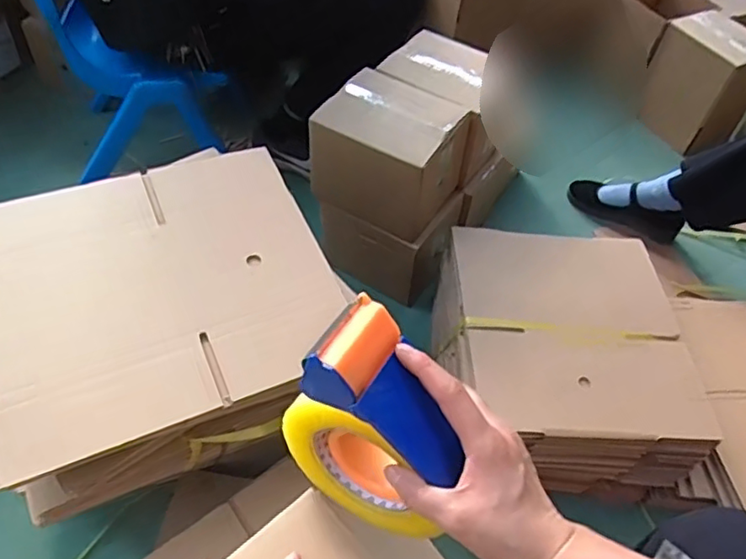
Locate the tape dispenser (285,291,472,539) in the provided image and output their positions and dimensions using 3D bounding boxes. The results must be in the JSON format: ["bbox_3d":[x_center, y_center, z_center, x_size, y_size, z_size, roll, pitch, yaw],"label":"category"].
[{"bbox_3d":[-0.001,0.099,0.394,0.115,0.166,0.060,22,44,19],"label":"tape dispenser"}]

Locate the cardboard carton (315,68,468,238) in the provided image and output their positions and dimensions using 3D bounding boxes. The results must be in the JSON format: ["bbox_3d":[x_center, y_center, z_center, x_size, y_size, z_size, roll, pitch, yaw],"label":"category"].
[{"bbox_3d":[0.027,-0.196,0.951,0.197,0.163,0.165,27,53,17],"label":"cardboard carton"}]

